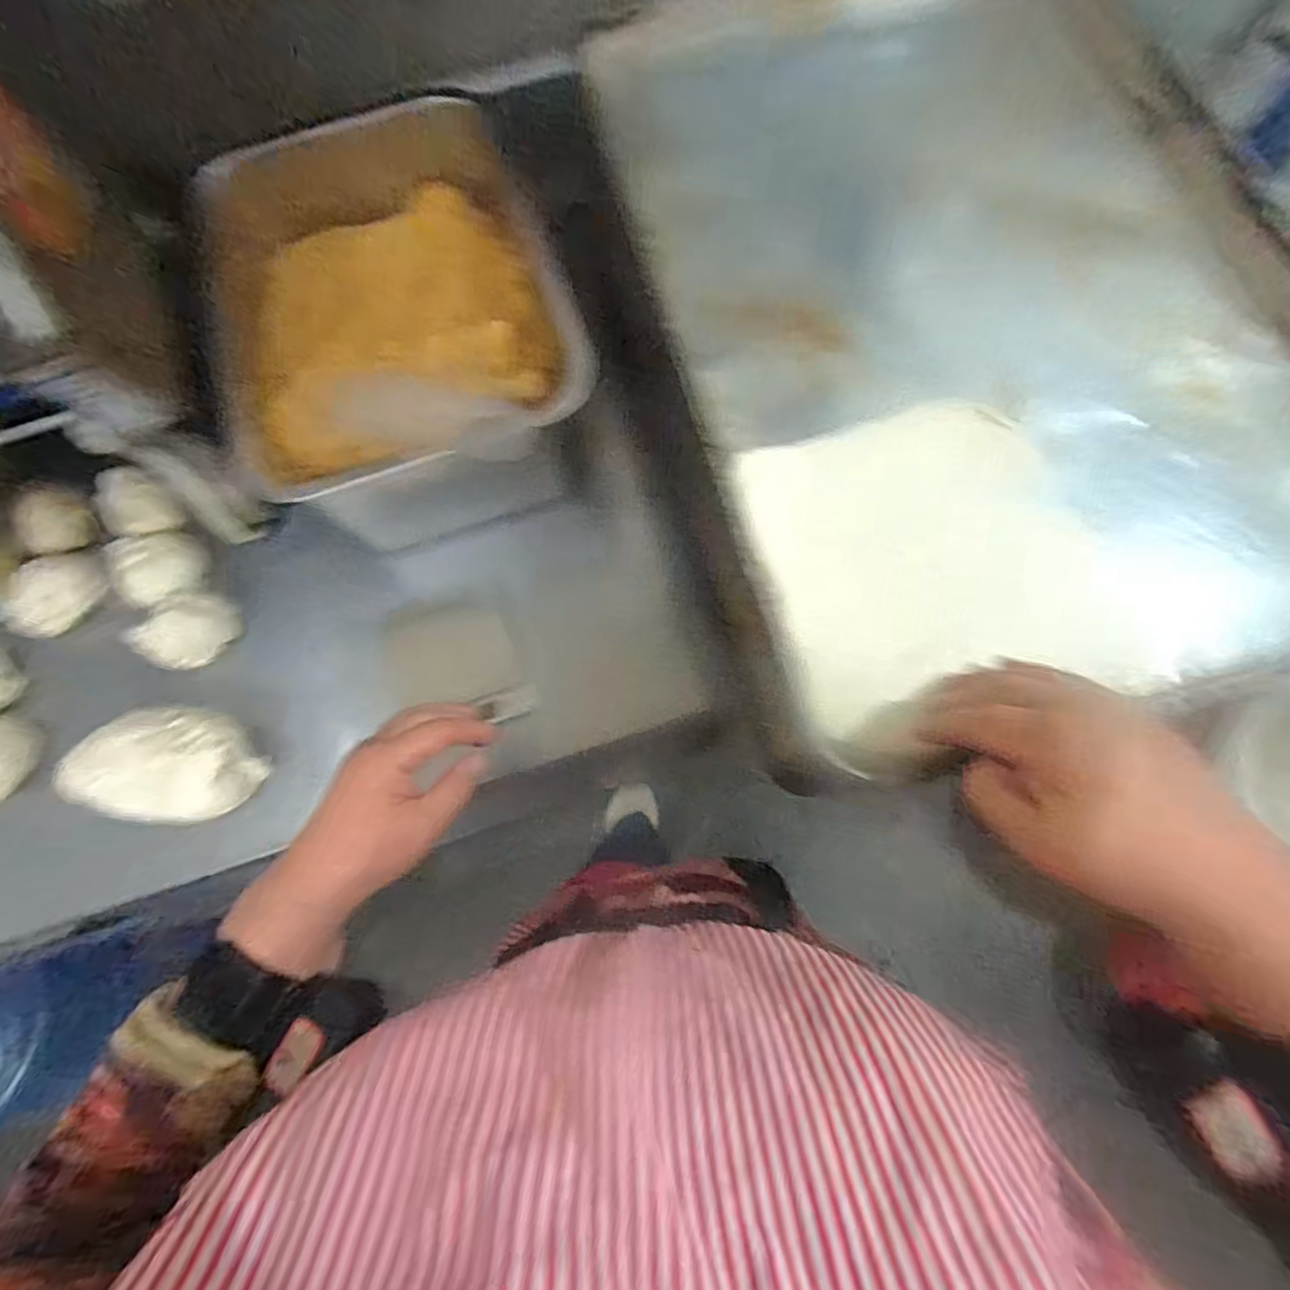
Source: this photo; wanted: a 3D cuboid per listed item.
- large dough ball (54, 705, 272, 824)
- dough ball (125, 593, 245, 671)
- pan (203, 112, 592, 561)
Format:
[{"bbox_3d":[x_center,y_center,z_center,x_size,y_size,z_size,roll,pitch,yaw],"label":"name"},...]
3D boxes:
[{"bbox_3d":[-0.395,0.099,0.510,0.146,0.065,0.090,6,75,4],"label":"large dough ball"},{"bbox_3d":[-0.411,-0.015,0.547,0.055,0.049,0.070,25,77,8],"label":"dough ball"},{"bbox_3d":[-0.216,-0.276,0.547,0.267,0.148,0.355,-19,75,-3],"label":"pan"}]

